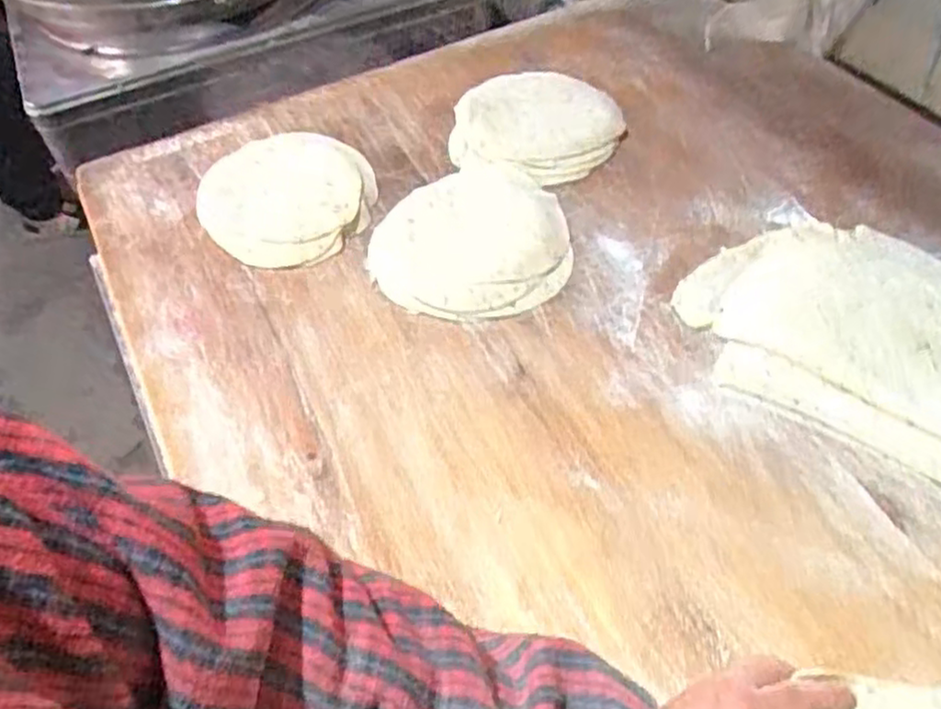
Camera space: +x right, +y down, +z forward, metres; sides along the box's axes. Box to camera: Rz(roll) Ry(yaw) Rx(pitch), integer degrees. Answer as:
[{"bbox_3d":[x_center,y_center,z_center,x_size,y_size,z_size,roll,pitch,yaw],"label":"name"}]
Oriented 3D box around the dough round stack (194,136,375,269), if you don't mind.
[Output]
[{"bbox_3d":[-0.180,-0.161,0.696,0.173,0.032,0.161,-3,56,4],"label":"dough round stack"}]

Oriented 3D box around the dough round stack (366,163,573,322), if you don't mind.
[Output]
[{"bbox_3d":[-0.005,-0.104,0.639,0.167,0.025,0.175,-2,52,3],"label":"dough round stack"}]

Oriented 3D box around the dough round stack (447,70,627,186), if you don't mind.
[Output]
[{"bbox_3d":[0.069,-0.239,0.750,0.169,0.026,0.147,18,56,17],"label":"dough round stack"}]

